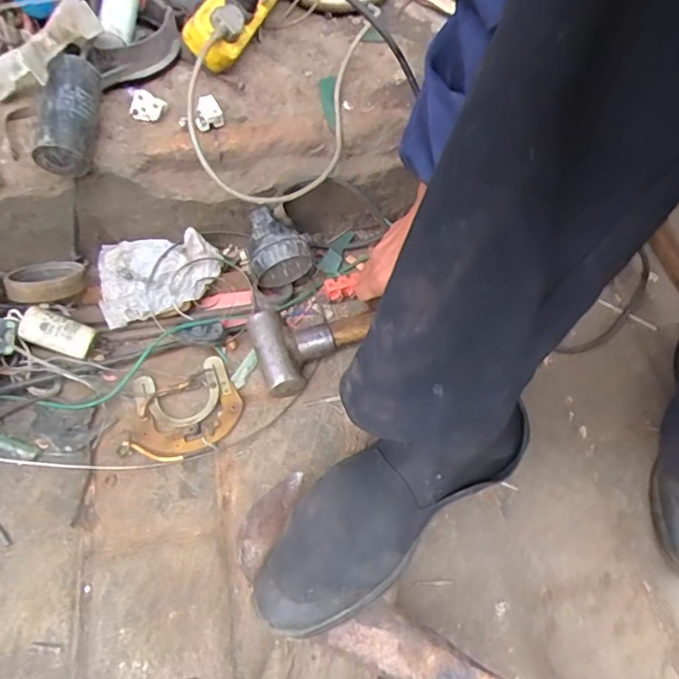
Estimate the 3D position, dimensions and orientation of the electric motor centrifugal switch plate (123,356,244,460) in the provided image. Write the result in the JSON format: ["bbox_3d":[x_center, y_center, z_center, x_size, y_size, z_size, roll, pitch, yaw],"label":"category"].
[{"bbox_3d":[-0.159,0.070,0.562,0.110,0.015,0.095,-16,61,-13],"label":"electric motor centrifugal switch plate"}]

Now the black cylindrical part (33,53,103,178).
[{"bbox_3d":[-0.263,-0.219,0.535,0.049,0.056,0.113,2,75,-3],"label":"black cylindrical part"}]

